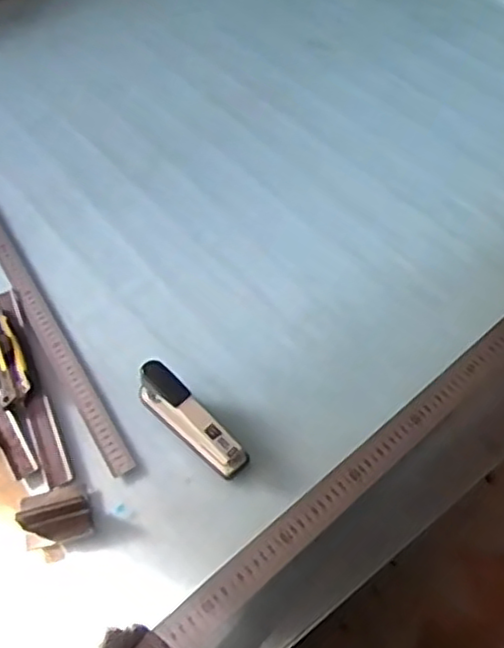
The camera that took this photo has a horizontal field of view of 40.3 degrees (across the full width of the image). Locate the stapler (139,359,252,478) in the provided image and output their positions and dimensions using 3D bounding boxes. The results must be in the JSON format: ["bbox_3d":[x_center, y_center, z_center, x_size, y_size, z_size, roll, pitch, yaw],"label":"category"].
[{"bbox_3d":[-0.065,0.101,0.743,0.149,0.052,0.042,37,64,26],"label":"stapler"}]

